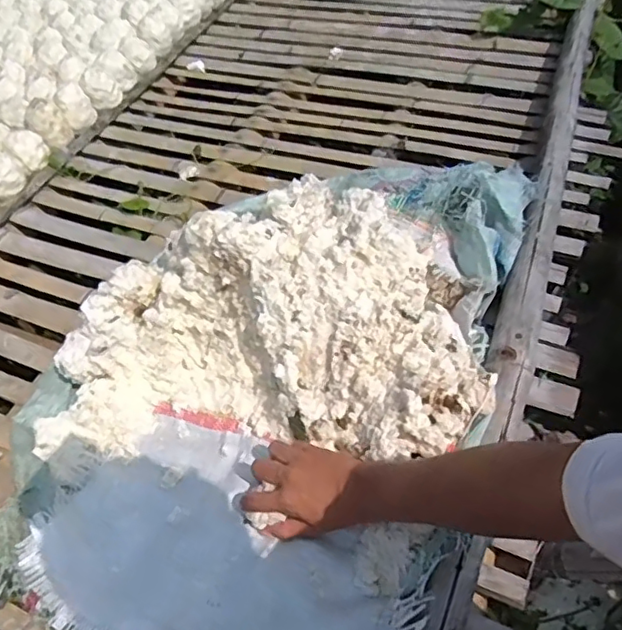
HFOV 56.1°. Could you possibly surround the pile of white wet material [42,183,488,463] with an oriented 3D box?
[{"bbox_3d":[-0.031,0.022,0.766,0.512,0.209,0.518,-1,50,2],"label":"pile of white wet material"}]

